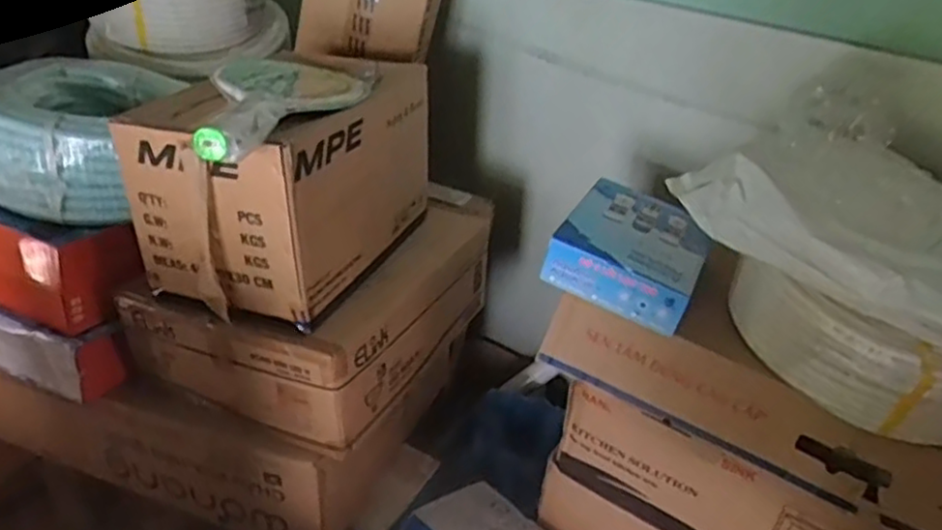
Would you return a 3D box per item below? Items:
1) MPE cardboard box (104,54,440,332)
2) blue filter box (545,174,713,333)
[{"bbox_3d":[-0.303,-0.165,1.216,0.324,0.269,0.493,16,32,14],"label":"MPE cardboard box"},{"bbox_3d":[0.274,-0.028,1.185,0.226,0.089,0.269,20,33,20],"label":"blue filter box"}]

